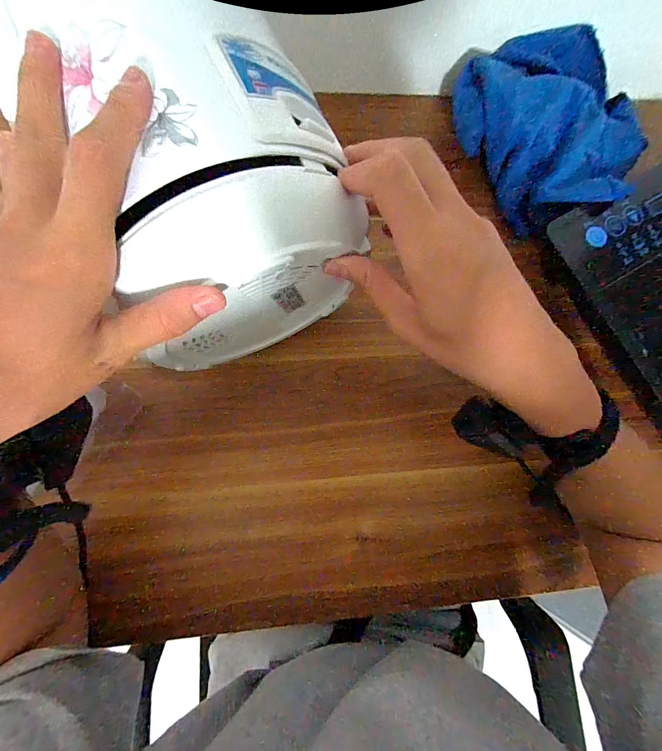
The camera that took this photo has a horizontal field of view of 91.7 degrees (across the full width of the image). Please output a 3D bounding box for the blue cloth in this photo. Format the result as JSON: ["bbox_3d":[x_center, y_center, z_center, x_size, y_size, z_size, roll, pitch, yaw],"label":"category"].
[{"bbox_3d":[0.267,-0.295,0.375,0.215,0.050,0.217,-33,85,-8],"label":"blue cloth"}]

